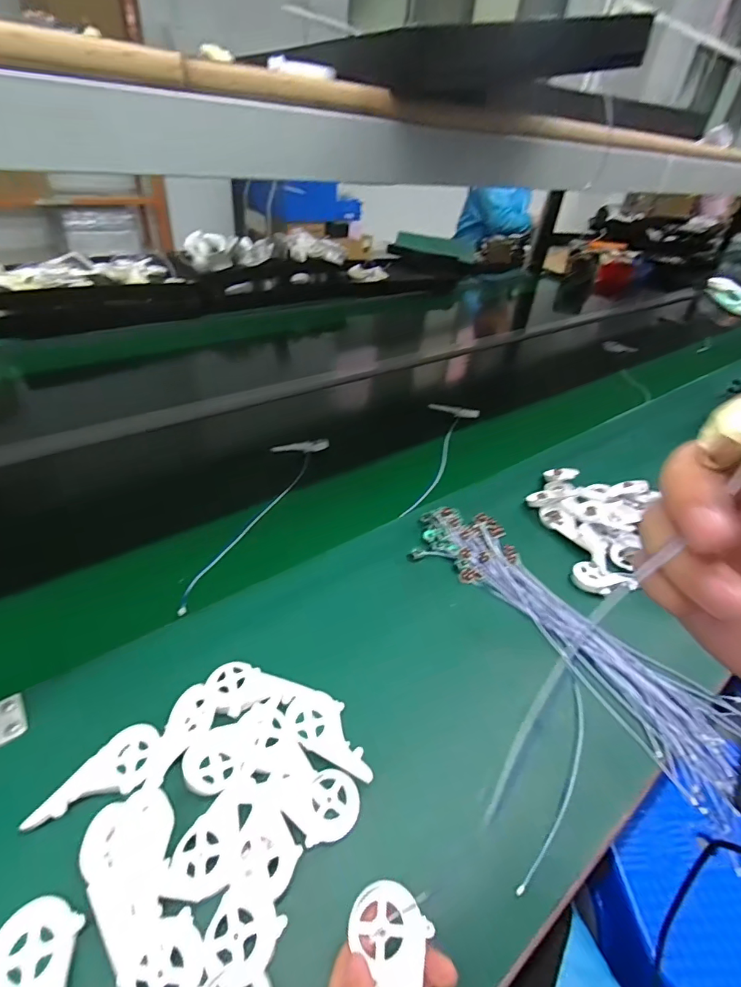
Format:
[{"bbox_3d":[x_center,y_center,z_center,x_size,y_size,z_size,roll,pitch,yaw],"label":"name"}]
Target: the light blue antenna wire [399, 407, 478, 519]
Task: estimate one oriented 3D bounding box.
[{"bbox_3d":[0.112,-0.068,0.788,0.093,0.029,0.331,16,39,11],"label":"light blue antenna wire"}]

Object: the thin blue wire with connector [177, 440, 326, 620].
[{"bbox_3d":[-0.159,0.019,0.651,0.065,0.033,0.370,16,39,11],"label":"thin blue wire with connector"}]

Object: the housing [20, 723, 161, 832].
[{"bbox_3d":[-0.218,0.221,0.374,0.091,0.010,0.052,-11,42,-22],"label":"housing"}]

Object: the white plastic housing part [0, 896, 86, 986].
[{"bbox_3d":[-0.193,0.288,0.283,0.096,0.016,0.048,20,40,16],"label":"white plastic housing part"}]

